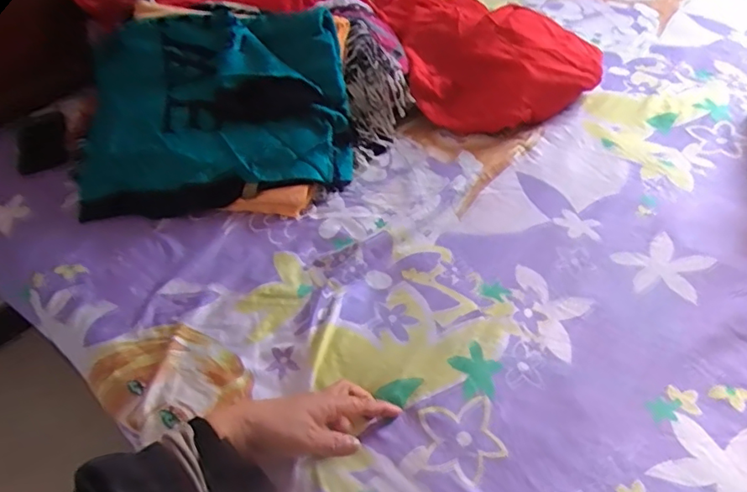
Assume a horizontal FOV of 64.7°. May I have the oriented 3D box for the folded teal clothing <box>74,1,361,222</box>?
[{"bbox_3d":[-0.256,-0.209,0.921,0.434,0.178,0.285,-3,46,4],"label":"folded teal clothing"}]

